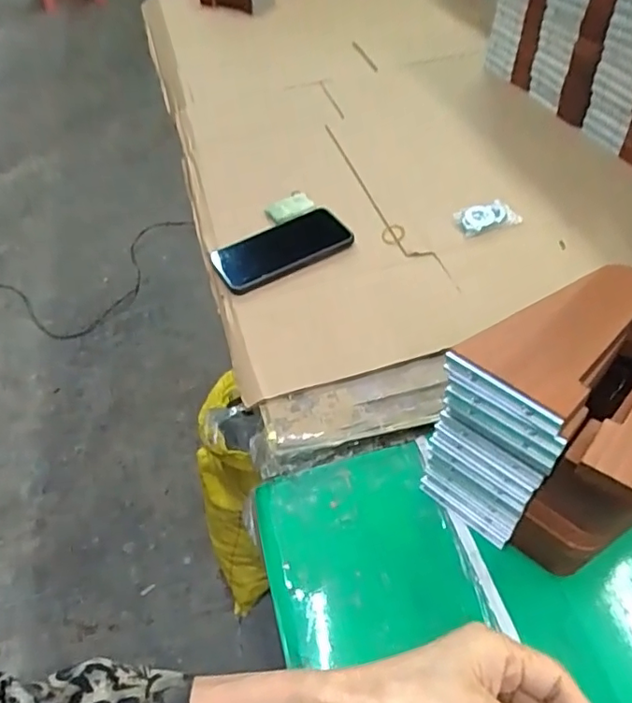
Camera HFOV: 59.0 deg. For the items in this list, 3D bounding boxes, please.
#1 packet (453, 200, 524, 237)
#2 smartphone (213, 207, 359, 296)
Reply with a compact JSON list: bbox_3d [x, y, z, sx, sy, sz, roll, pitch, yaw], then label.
[{"bbox_3d":[0.210,-0.166,0.689,0.078,0.012,0.042,-21,51,-12],"label":"packet"},{"bbox_3d":[-0.043,-0.123,0.669,0.160,0.015,0.079,-26,52,-16],"label":"smartphone"}]

